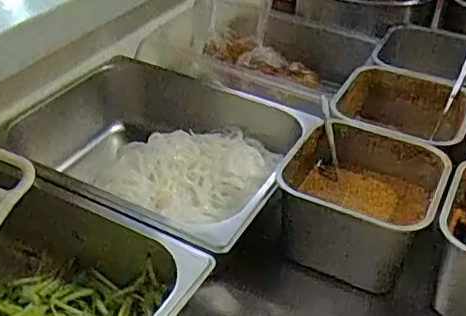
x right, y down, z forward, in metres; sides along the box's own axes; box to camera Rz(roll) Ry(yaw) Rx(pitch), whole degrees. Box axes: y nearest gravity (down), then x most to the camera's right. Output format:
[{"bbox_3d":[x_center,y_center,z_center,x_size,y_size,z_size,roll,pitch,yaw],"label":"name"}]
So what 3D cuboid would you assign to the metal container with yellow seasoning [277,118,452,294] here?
[{"bbox_3d":[0.136,0.050,0.617,0.163,0.103,0.159,14,37,16],"label":"metal container with yellow seasoning"}]

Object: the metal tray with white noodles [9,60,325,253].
[{"bbox_3d":[-0.091,0.014,0.701,0.335,0.127,0.265,20,41,22],"label":"metal tray with white noodles"}]

